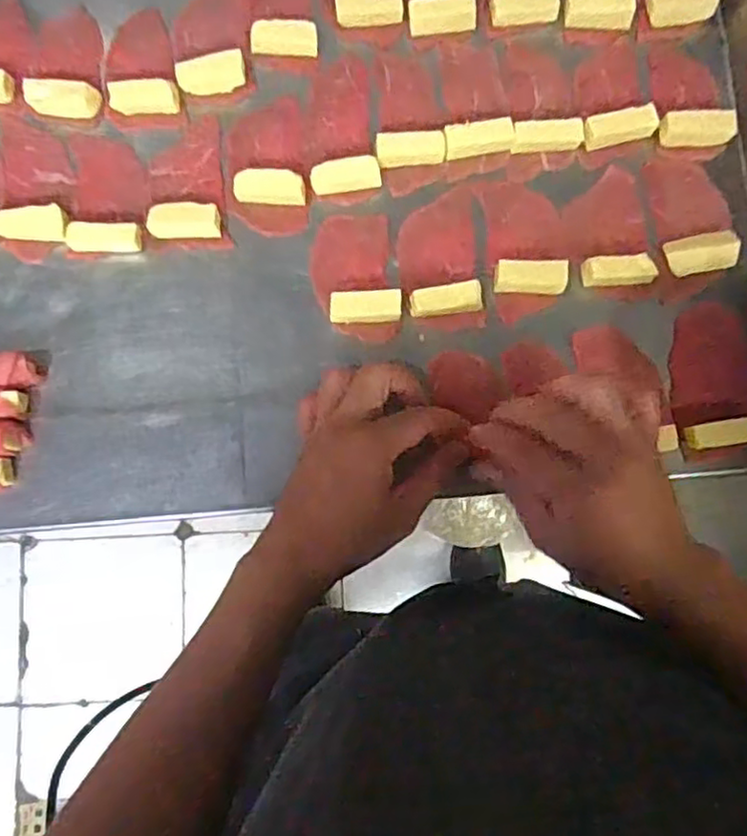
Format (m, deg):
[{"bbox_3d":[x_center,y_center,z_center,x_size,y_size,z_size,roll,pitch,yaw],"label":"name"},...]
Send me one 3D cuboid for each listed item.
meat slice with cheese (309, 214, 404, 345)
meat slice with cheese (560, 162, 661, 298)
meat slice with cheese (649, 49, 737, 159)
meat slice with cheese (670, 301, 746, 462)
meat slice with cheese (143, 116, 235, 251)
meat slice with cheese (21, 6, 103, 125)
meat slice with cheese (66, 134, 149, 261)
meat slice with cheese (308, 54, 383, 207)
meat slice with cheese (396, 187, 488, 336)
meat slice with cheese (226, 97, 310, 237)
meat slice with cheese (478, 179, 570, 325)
[{"bbox_3d":[-0.013,-0.098,0.466,0.055,0.017,0.092,-8,82,-3],"label":"meat slice with cheese"},{"bbox_3d":[0.164,-0.131,0.471,0.056,0.017,0.093,-5,82,-2],"label":"meat slice with cheese"},{"bbox_3d":[0.226,-0.231,0.489,0.049,0.021,0.086,-7,70,0],"label":"meat slice with cheese"},{"bbox_3d":[0.228,-0.025,0.457,0.052,0.023,0.101,-6,82,-2],"label":"meat slice with cheese"},{"bbox_3d":[-0.134,-0.165,0.474,0.056,0.015,0.096,-8,82,-3],"label":"meat slice with cheese"},{"bbox_3d":[-0.220,-0.252,0.480,0.054,0.013,0.082,-1,82,-2],"label":"meat slice with cheese"},{"bbox_3d":[-0.184,-0.156,0.465,0.051,0.012,0.088,0,82,-2],"label":"meat slice with cheese"},{"bbox_3d":[-0.023,-0.206,0.479,0.047,0.018,0.108,-6,82,-2],"label":"meat slice with cheese"},{"bbox_3d":[0.046,-0.110,0.461,0.054,0.024,0.098,-6,82,-2],"label":"meat slice with cheese"},{"bbox_3d":[-0.076,-0.178,0.475,0.056,0.017,0.099,-4,82,-2],"label":"meat slice with cheese"},{"bbox_3d":[0.108,-0.122,0.471,0.054,0.017,0.102,-6,82,-2],"label":"meat slice with cheese"}]

